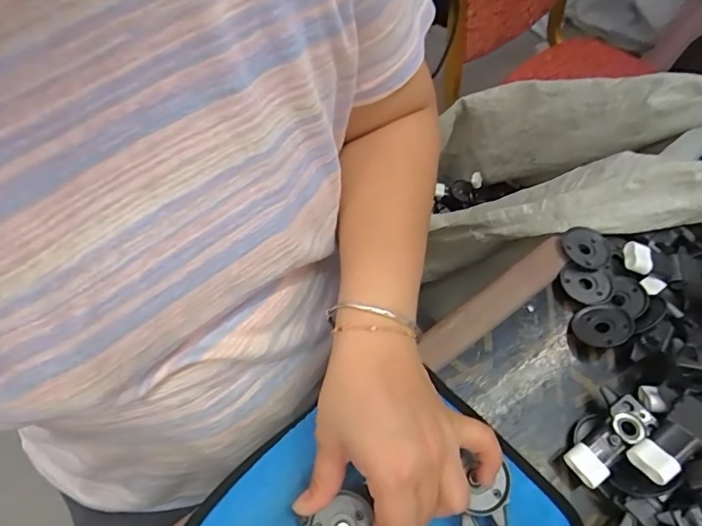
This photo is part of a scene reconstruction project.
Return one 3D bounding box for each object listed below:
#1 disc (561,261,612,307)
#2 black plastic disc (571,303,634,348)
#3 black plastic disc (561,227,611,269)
[{"bbox_3d":[0.196,0.019,0.383,0.038,0.007,0.034,11,61,6],"label":"disc"},{"bbox_3d":[0.199,0.049,0.367,0.041,0.004,0.034,-17,54,23],"label":"black plastic disc"},{"bbox_3d":[0.200,-0.012,0.395,0.041,0.006,0.036,40,67,20],"label":"black plastic disc"}]

